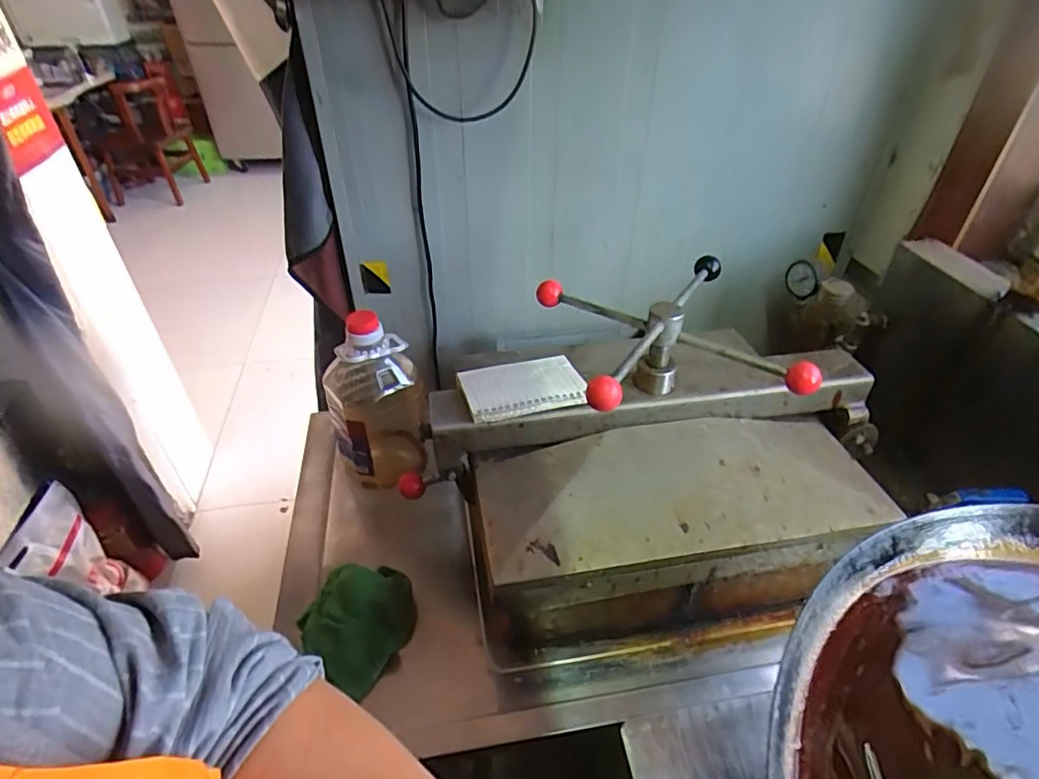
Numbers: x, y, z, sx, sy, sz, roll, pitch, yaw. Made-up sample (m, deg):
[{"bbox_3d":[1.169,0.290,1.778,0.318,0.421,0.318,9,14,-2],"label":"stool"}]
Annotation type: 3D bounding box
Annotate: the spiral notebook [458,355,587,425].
[{"bbox_3d":[0.004,-0.005,0.675,0.146,0.022,0.106,-9,35,-9],"label":"spiral notebook"}]

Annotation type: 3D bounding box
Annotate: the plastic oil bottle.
[{"bbox_3d":[-0.207,0.010,0.803,0.124,0.254,0.121,-11,41,-14],"label":"plastic oil bottle"}]

